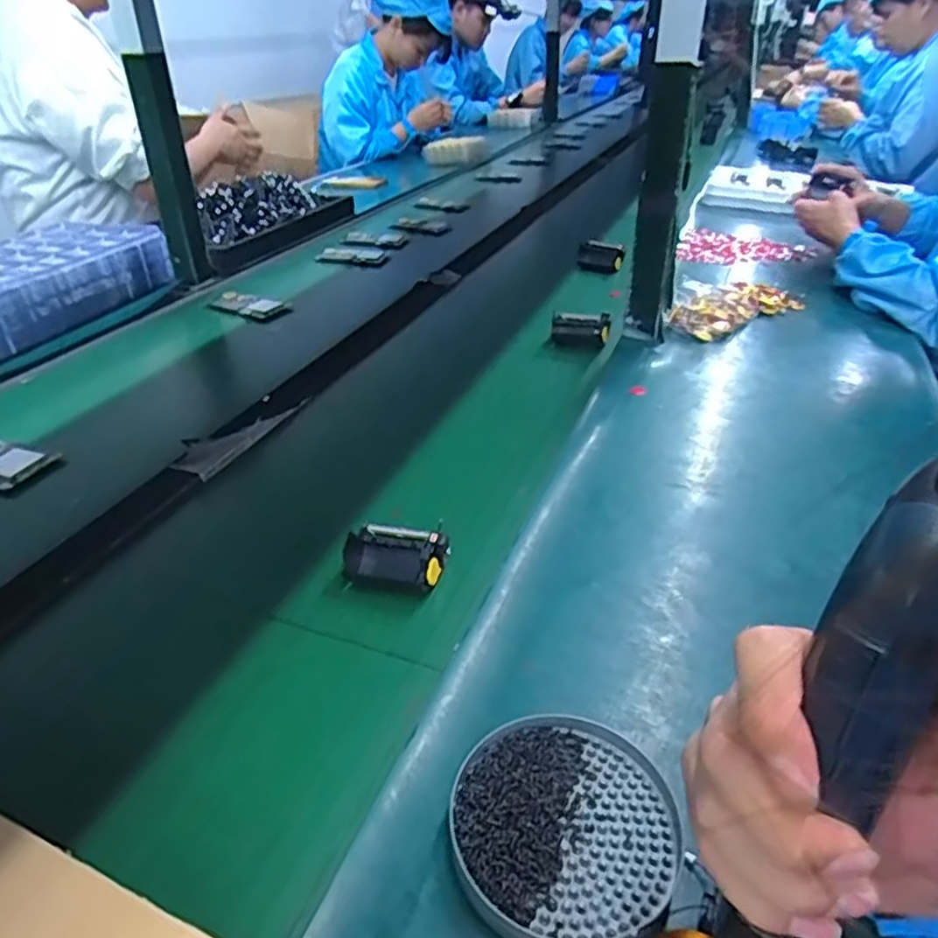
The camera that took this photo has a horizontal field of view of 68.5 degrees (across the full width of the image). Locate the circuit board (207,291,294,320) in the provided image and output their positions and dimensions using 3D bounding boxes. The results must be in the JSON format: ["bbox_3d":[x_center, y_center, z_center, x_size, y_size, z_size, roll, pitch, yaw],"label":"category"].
[{"bbox_3d":[-0.330,-0.245,1.024,0.113,0.009,0.067,15,37,21],"label":"circuit board"}]

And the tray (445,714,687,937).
[{"bbox_3d":[0.048,0.181,0.353,0.115,0.018,0.112,0,34,0],"label":"tray"}]

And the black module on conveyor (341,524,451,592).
[{"bbox_3d":[-0.056,0.064,0.523,0.070,0.036,0.048,8,35,12],"label":"black module on conveyor"}]

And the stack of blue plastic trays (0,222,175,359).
[{"bbox_3d":[-0.631,-0.255,0.967,0.224,0.082,0.406,13,36,19],"label":"stack of blue plastic trays"}]

